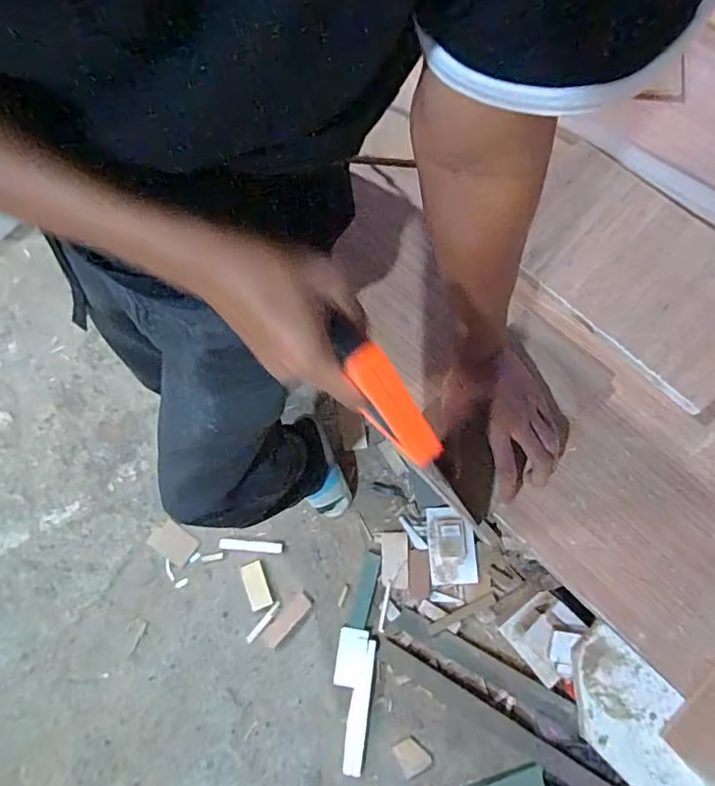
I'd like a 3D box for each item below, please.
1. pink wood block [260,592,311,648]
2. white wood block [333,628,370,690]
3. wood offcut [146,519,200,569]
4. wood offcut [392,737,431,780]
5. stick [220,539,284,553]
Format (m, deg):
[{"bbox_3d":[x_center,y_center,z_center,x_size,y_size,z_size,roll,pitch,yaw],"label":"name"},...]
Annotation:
[{"bbox_3d":[-0.162,0.517,1.212,0.042,0.012,0.127,42,83,13],"label":"pink wood block"},{"bbox_3d":[-0.015,0.589,1.179,0.063,0.015,0.122,6,77,6],"label":"white wood block"},{"bbox_3d":[-0.448,0.363,1.288,0.112,0.004,0.075,34,81,12],"label":"wood offcut"},{"bbox_3d":[0.112,0.757,1.107,0.060,0.004,0.065,-31,76,-3],"label":"wood offcut"},{"bbox_3d":[-0.256,0.365,1.268,0.152,0.010,0.023,3,76,6],"label":"stick"}]

